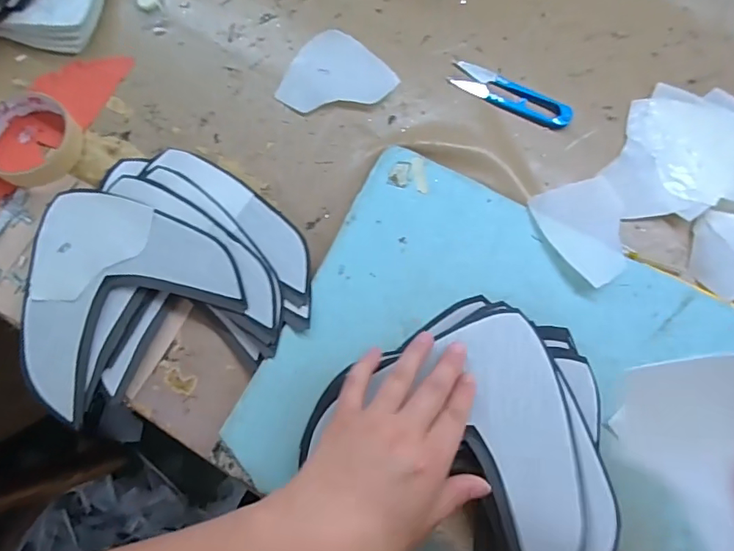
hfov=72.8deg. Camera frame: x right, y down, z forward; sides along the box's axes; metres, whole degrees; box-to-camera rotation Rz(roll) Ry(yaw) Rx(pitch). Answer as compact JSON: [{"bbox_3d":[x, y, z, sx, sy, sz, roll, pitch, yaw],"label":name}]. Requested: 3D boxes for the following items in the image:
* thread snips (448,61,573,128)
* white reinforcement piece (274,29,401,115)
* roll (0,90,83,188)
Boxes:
[{"bbox_3d":[0.135,-0.169,0.464,0.115,0.012,0.027,24,79,6],"label":"thread snips"},{"bbox_3d":[-0.030,-0.183,0.471,0.091,0.004,0.088,38,84,7],"label":"white reinforcement piece"},{"bbox_3d":[-0.304,-0.126,0.446,0.089,0.021,0.089,0,75,0],"label":"roll"}]

